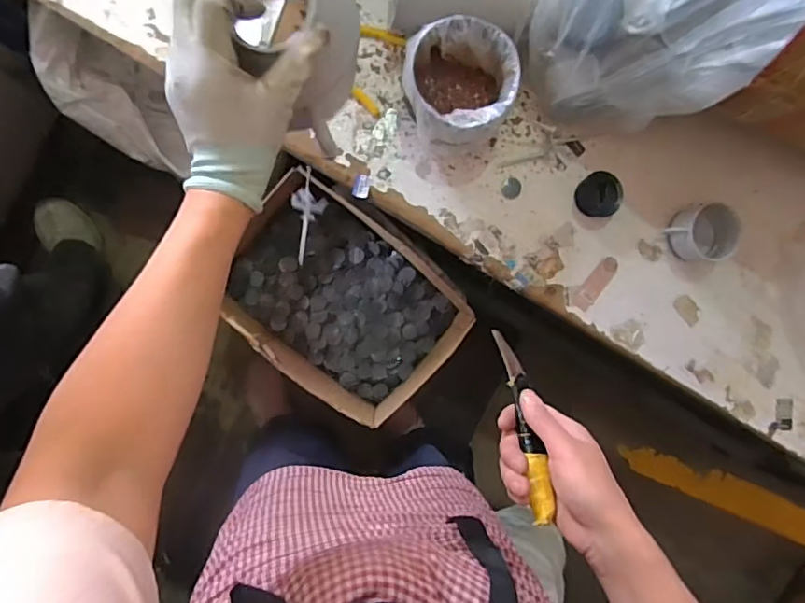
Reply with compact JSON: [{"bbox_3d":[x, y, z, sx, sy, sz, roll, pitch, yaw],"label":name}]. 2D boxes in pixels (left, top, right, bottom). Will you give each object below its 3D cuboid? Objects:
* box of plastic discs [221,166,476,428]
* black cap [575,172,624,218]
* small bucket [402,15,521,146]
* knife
[{"bbox_3d":[-0.114,-0.001,1.055,0.426,0.139,0.316,37,86,-8],"label":"box of plastic discs"},{"bbox_3d":[0.307,-0.166,0.871,0.066,0.024,0.068,0,92,-9],"label":"black cap"},{"bbox_3d":[0.075,-0.299,0.791,0.146,0.114,0.149,0,92,-9],"label":"small bucket"},{"bbox_3d":[0.107,0.103,0.487,0.019,0.015,0.170,-4,63,-9],"label":"knife"}]

